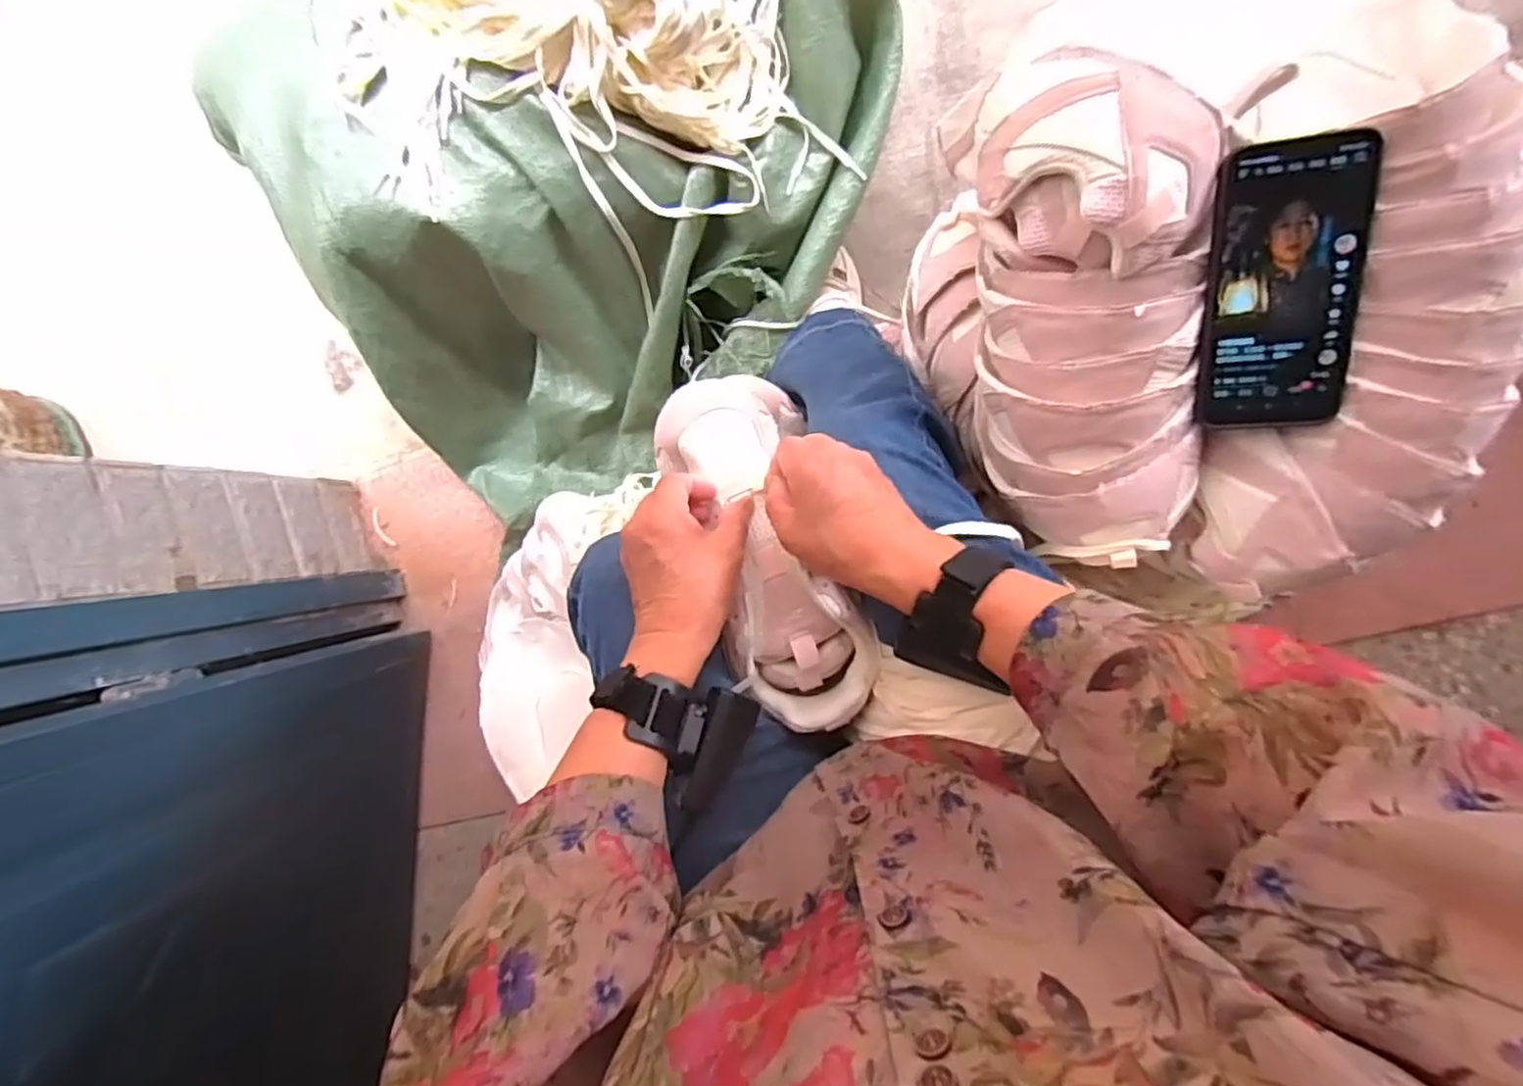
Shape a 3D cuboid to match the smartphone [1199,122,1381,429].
[{"bbox_3d":[0.319,-0.153,0.420,0.081,0.009,0.166,-2,111,20],"label":"smartphone"}]

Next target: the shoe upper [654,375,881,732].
[{"bbox_3d":[0.008,0.007,0.490,0.096,0.101,0.242,-18,84,6],"label":"shoe upper"}]

